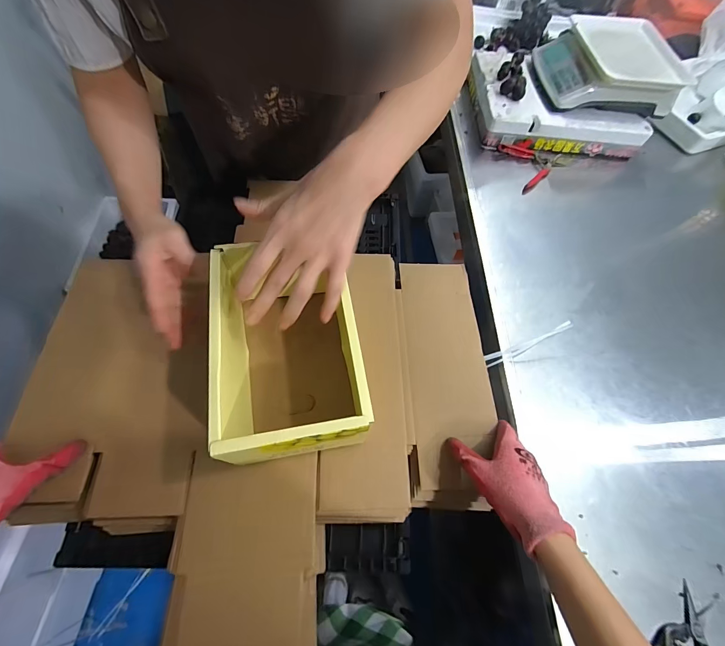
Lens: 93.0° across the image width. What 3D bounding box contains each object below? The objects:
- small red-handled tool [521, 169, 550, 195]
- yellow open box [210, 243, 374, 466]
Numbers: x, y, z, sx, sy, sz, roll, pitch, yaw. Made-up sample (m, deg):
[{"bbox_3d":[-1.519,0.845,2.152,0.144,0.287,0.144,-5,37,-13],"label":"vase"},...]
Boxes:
[{"bbox_3d":[0.406,-0.334,0.808,0.100,0.009,0.019,-40,72,-20],"label":"small red-handled tool"},{"bbox_3d":[-0.081,0.031,0.393,0.141,0.112,0.217,-8,64,-7],"label":"yellow open box"}]

